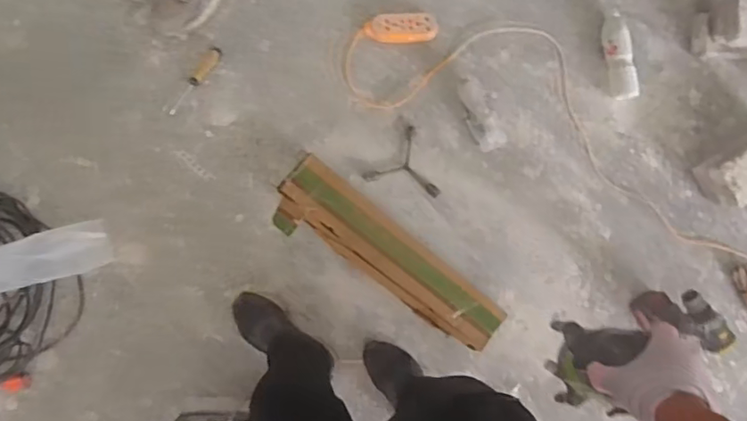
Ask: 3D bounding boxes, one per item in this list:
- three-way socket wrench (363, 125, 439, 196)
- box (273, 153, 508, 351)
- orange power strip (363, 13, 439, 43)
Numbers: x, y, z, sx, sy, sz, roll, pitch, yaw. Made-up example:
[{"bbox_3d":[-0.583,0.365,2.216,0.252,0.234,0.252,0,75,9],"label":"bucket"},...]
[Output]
[{"bbox_3d":[0.092,-0.091,1.382,0.167,0.014,0.176,43,85,-2],"label":"three-way socket wrench"},{"bbox_3d":[0.026,0.121,1.319,0.595,0.105,0.173,39,85,-2],"label":"box"},{"bbox_3d":[0.072,-0.449,1.380,0.177,0.029,0.071,-2,88,-5],"label":"orange power strip"}]

